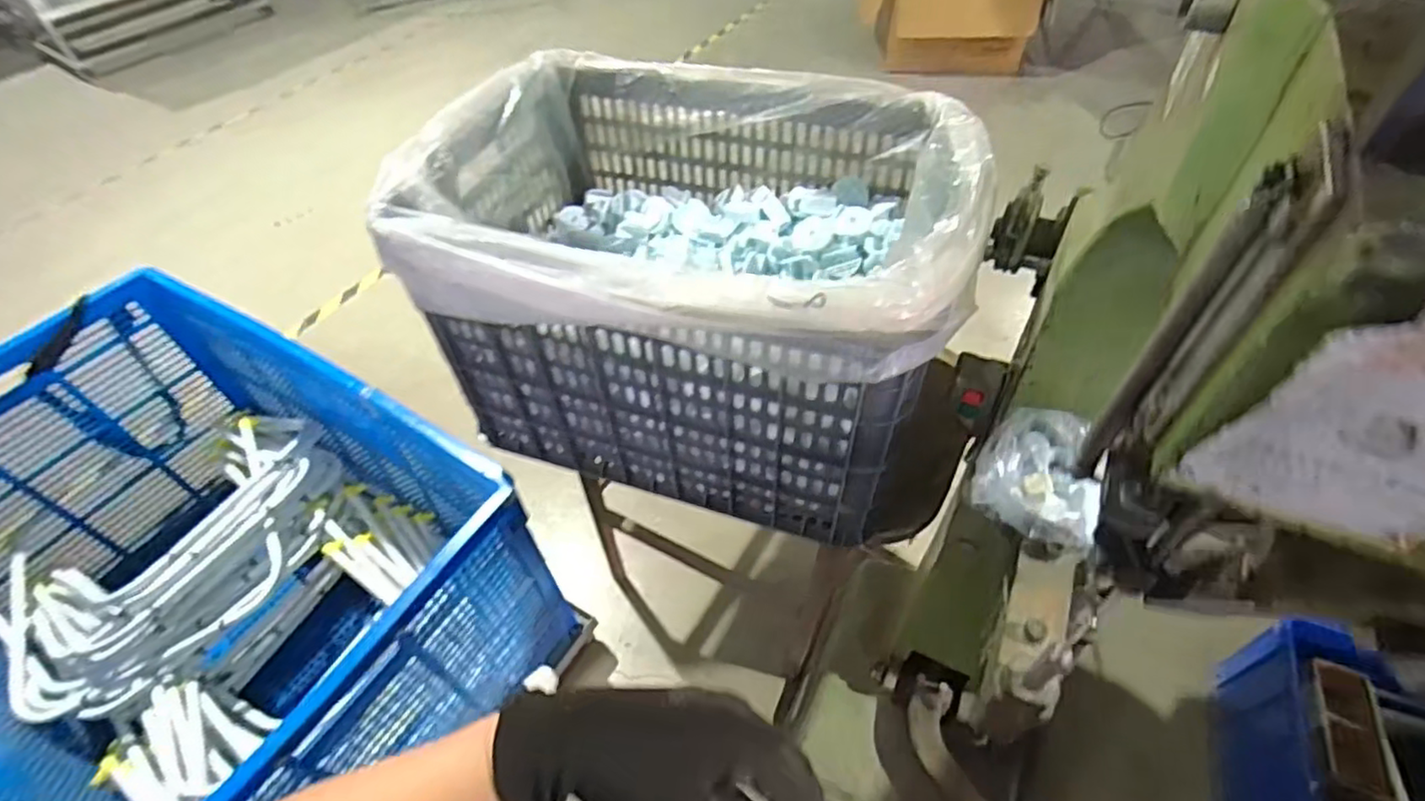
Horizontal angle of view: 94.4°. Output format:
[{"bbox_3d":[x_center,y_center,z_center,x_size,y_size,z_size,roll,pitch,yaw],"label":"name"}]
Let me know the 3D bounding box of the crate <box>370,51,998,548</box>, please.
[{"bbox_3d":[-0.018,-0.154,0.857,0.597,0.399,0.464,11,52,12],"label":"crate"}]

